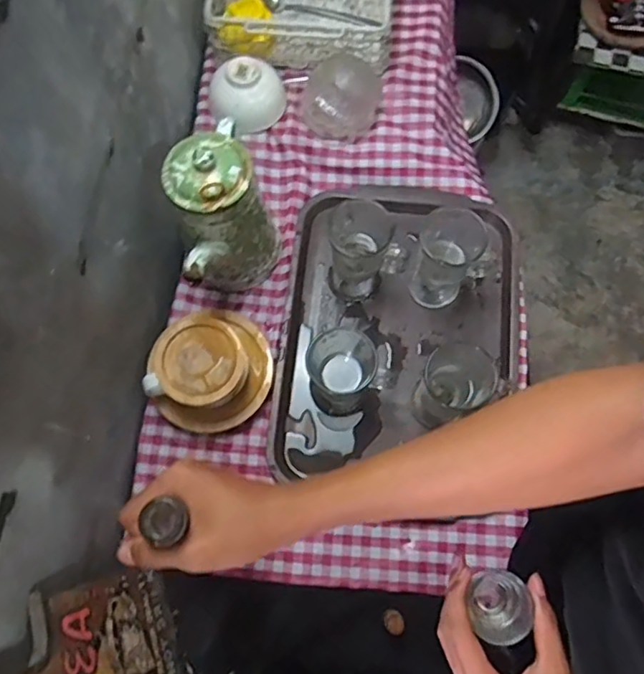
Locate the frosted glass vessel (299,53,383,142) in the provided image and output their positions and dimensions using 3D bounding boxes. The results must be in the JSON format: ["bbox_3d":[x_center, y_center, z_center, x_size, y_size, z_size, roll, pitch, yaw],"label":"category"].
[{"bbox_3d":[0.026,-0.343,0.781,0.111,0.062,0.110,2,73,2],"label":"frosted glass vessel"}]

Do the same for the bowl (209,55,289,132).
[{"bbox_3d":[-0.103,-0.341,0.794,0.107,0.054,0.087,-12,74,-3],"label":"bowl"}]

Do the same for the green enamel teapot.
[{"bbox_3d":[-0.116,-0.145,0.695,0.112,0.211,0.203,-12,74,-3],"label":"green enamel teapot"}]

